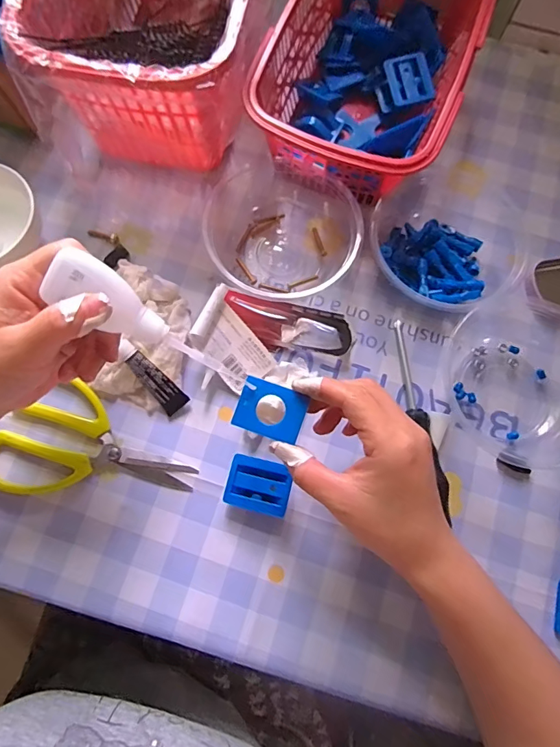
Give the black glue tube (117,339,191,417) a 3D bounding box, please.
[{"bbox_3d":[-0.093,0.003,0.326,0.019,0.008,0.061,-42,107,-11],"label":"black glue tube"}]

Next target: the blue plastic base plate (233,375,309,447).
[{"bbox_3d":[-0.005,0.022,0.270,0.040,0.009,0.031,19,76,3],"label":"blue plastic base plate"}]

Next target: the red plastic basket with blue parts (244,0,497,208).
[{"bbox_3d":[0.074,-0.248,0.371,0.147,0.078,0.209,22,76,4],"label":"red plastic basket with blue parts"}]

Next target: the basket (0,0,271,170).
[{"bbox_3d":[-0.090,-0.278,0.357,0.154,0.111,0.223,10,76,1],"label":"basket"}]

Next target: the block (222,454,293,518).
[{"bbox_3d":[-0.015,0.079,0.316,0.044,0.015,0.034,15,76,2],"label":"block"}]

